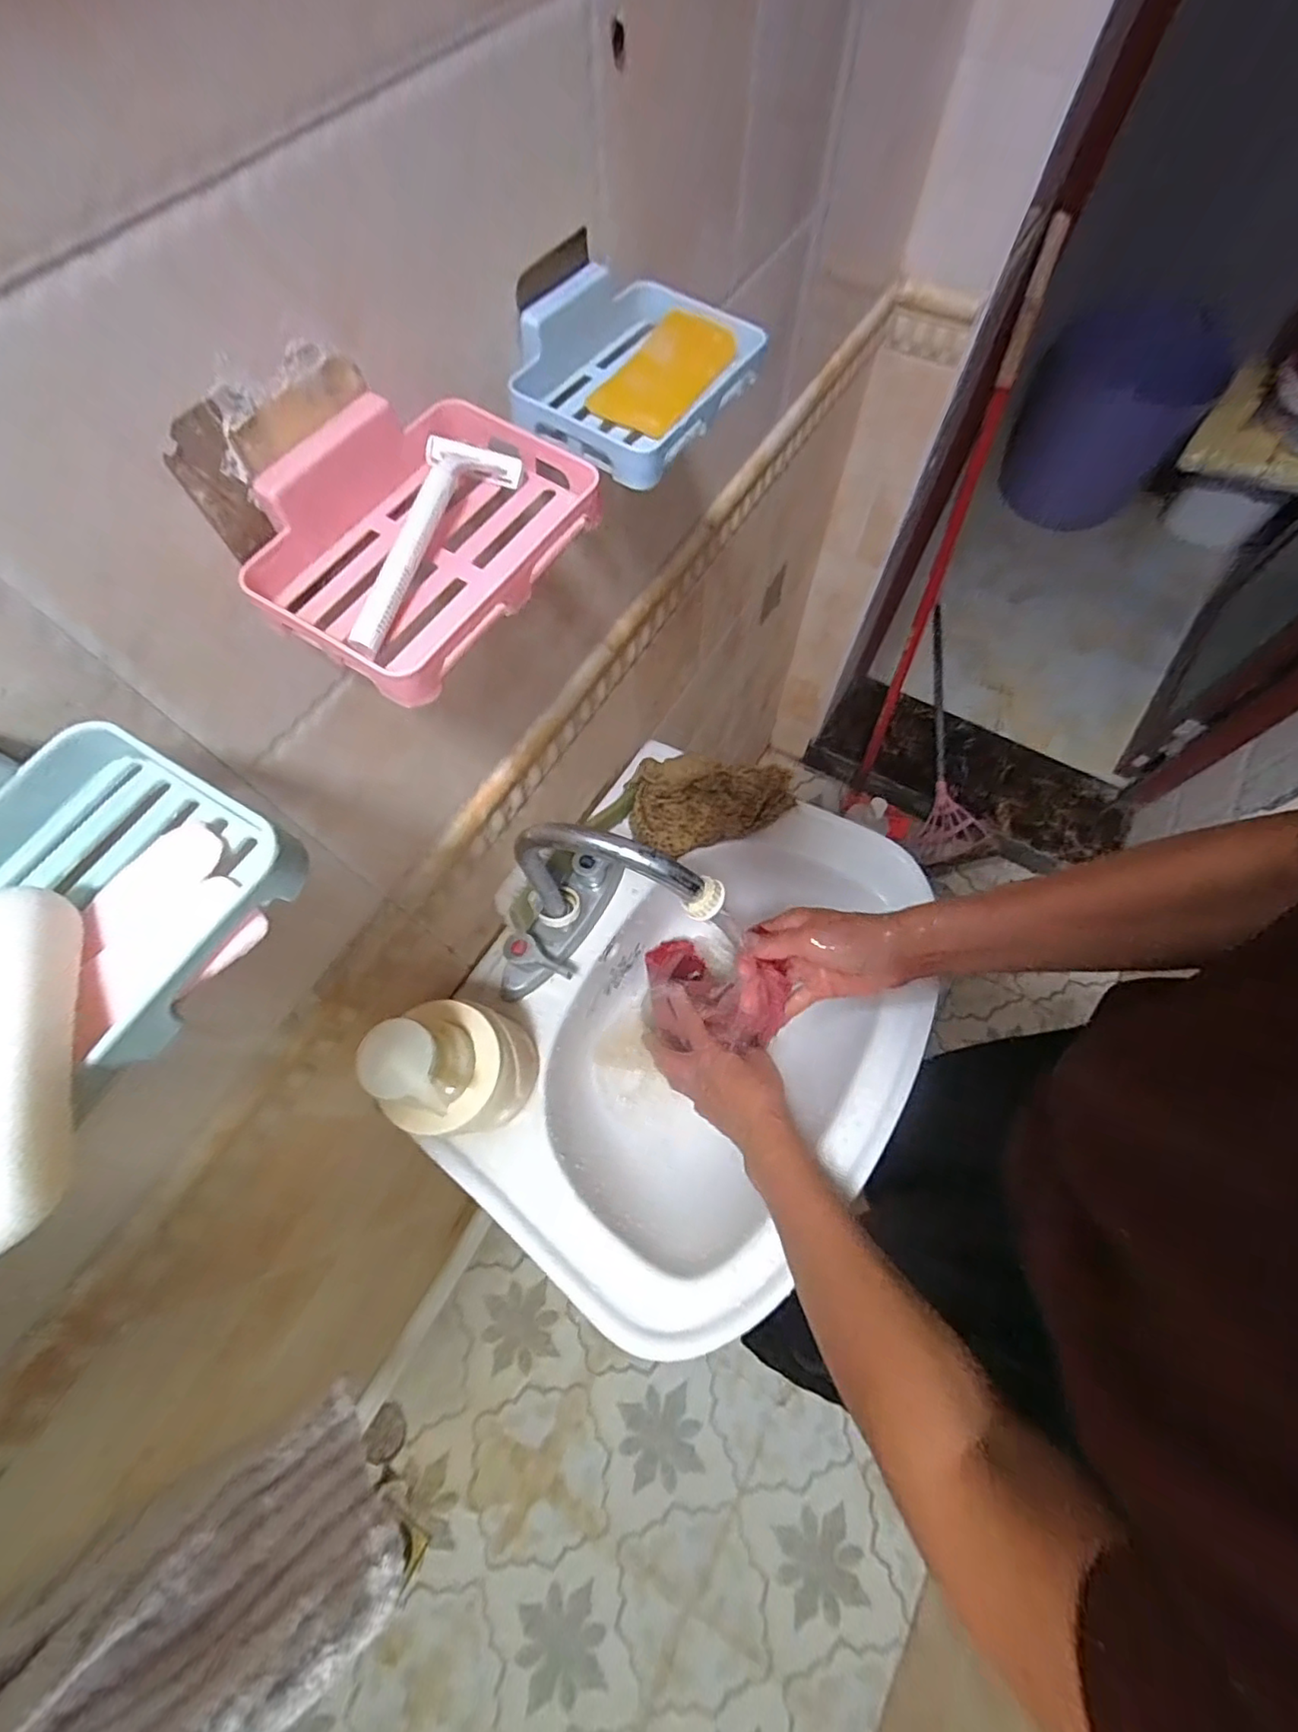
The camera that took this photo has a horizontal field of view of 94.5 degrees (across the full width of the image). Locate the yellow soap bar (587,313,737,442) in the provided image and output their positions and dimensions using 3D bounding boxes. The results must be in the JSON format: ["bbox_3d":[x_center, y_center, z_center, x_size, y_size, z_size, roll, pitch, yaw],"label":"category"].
[{"bbox_3d":[0.008,-0.241,0.293,0.038,0.012,0.083,28,71,12],"label":"yellow soap bar"}]

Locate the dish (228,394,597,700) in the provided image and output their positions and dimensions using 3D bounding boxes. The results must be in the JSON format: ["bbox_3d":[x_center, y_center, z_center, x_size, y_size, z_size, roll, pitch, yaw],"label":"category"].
[{"bbox_3d":[-0.082,-0.127,0.223,0.082,0.037,0.126,30,71,13],"label":"dish"}]

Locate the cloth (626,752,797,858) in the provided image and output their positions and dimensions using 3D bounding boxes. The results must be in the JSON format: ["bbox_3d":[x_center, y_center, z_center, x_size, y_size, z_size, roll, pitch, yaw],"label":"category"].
[{"bbox_3d":[0.064,-0.072,0.619,0.166,0.040,0.100,-14,68,-4],"label":"cloth"}]

